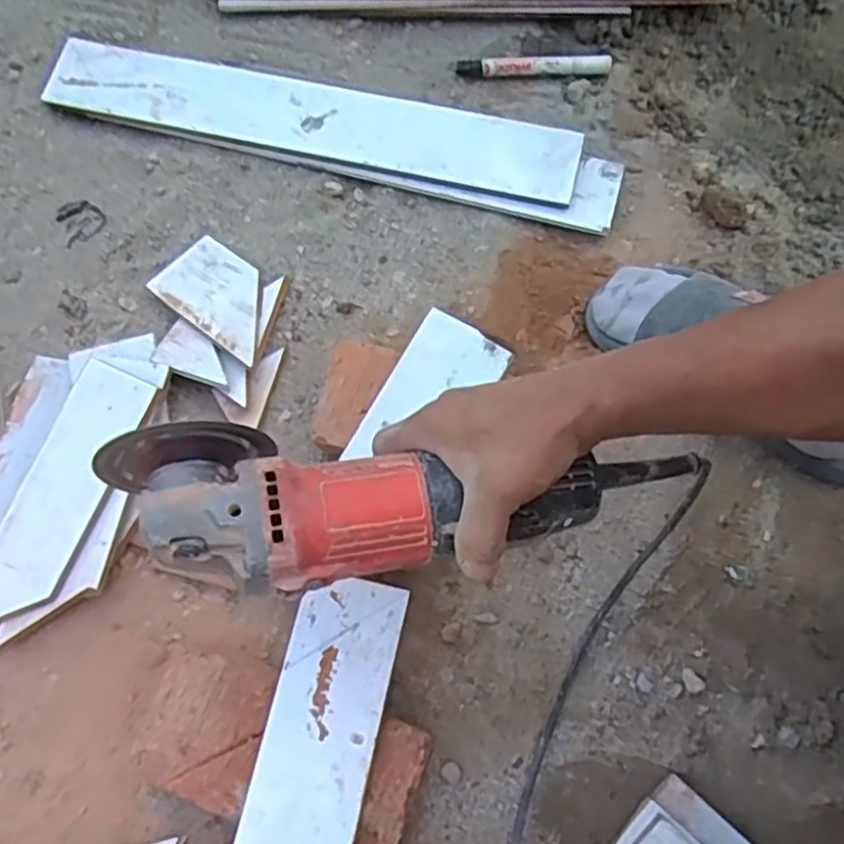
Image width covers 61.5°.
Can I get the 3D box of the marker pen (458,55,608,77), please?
[{"bbox_3d":[0.106,-0.340,0.675,0.143,0.016,0.020,2,70,3],"label":"marker pen"}]

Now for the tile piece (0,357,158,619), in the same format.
[{"bbox_3d":[-0.282,0.063,0.541,0.075,0.011,0.225,23,84,18],"label":"tile piece"}]

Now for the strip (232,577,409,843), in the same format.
[{"bbox_3d":[-0.079,0.243,0.451,0.080,0.008,0.286,16,74,7],"label":"strip"}]

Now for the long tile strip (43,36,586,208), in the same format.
[{"bbox_3d":[-0.103,-0.280,0.647,0.489,0.011,0.078,13,73,6],"label":"long tile strip"}]

